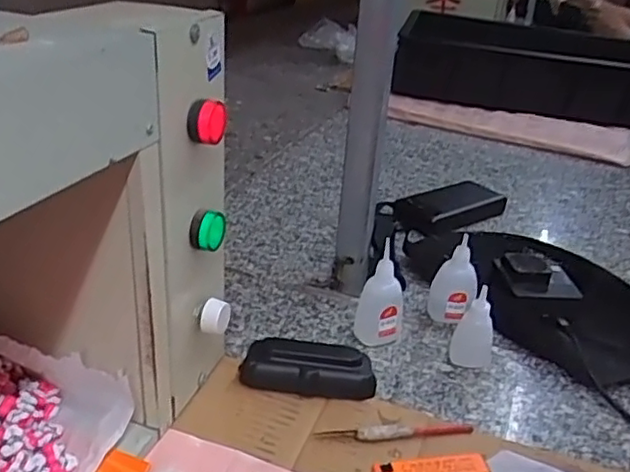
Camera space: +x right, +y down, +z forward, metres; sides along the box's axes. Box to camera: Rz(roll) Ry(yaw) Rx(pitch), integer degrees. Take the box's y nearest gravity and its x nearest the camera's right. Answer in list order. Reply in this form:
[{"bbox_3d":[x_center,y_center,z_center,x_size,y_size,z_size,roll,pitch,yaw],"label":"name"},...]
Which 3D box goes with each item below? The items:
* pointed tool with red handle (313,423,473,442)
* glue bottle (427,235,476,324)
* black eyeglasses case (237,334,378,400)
[{"bbox_3d":[0.060,0.146,0.484,0.118,0.010,0.016,-1,27,-12],"label":"pointed tool with red handle"},{"bbox_3d":[0.137,0.040,0.634,0.043,0.083,0.028,9,27,10],"label":"glue bottle"},{"bbox_3d":[-0.005,0.108,0.528,0.107,0.029,0.038,6,27,4],"label":"black eyeglasses case"}]

